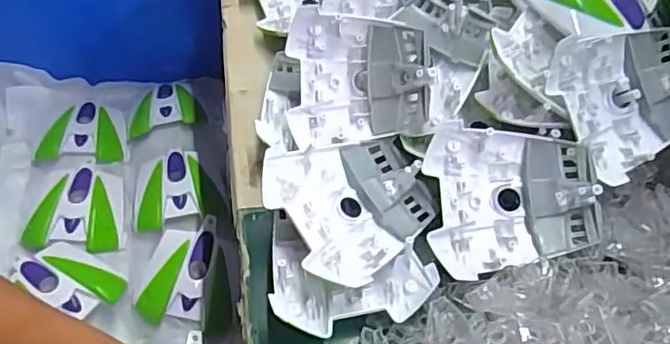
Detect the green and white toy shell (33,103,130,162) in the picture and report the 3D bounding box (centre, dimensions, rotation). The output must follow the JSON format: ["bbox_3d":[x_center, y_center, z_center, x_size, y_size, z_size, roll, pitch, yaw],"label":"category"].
[{"bbox_3d":[-0.291,-0.043,0.686,0.093,0.025,0.084,-10,59,-11],"label":"green and white toy shell"}]

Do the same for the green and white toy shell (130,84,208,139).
[{"bbox_3d":[-0.197,-0.079,0.714,0.089,0.030,0.070,0,57,-5],"label":"green and white toy shell"}]

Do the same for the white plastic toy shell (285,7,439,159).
[{"bbox_3d":[0.017,-0.067,0.434,0.101,0.020,0.095,0,94,12],"label":"white plastic toy shell"}]

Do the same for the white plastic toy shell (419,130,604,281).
[{"bbox_3d":[0.117,0.019,0.396,0.107,0.021,0.094,-3,81,3],"label":"white plastic toy shell"}]

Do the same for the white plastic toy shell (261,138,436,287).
[{"bbox_3d":[0.014,0.019,0.395,0.106,0.019,0.093,-23,73,-32],"label":"white plastic toy shell"}]

